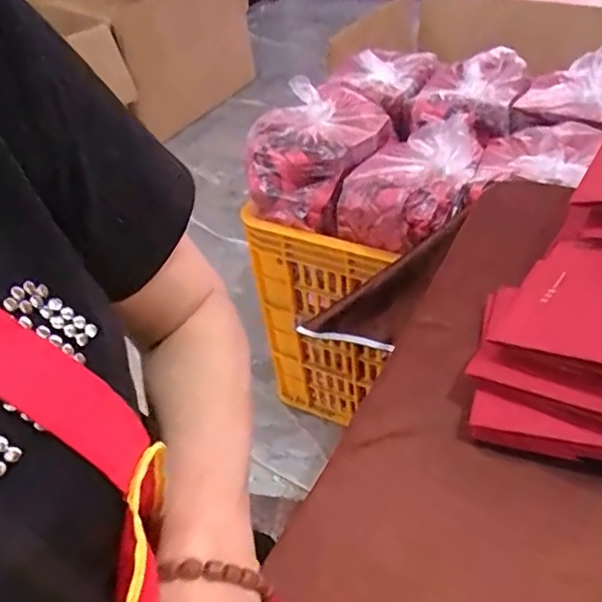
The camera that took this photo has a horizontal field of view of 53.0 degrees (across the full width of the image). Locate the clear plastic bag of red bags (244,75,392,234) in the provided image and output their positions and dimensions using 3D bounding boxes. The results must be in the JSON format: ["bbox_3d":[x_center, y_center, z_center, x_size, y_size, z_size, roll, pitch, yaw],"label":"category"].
[{"bbox_3d":[0.027,-0.216,0.843,0.152,0.104,0.225,17,47,24],"label":"clear plastic bag of red bags"}]

